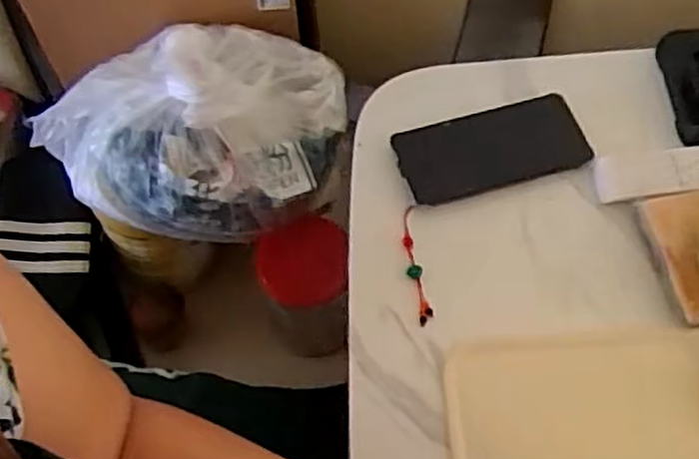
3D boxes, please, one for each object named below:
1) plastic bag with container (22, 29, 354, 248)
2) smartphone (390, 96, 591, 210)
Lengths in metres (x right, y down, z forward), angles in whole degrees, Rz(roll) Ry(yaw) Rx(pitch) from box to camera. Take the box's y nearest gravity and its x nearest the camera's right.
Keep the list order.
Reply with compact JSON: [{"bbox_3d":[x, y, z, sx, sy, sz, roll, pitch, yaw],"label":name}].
[{"bbox_3d":[-0.146,-0.101,0.655,0.280,0.172,0.171,-5,63,-2],"label":"plastic bag with container"},{"bbox_3d":[0.122,-0.069,0.619,0.158,0.013,0.072,-14,64,-6],"label":"smartphone"}]

